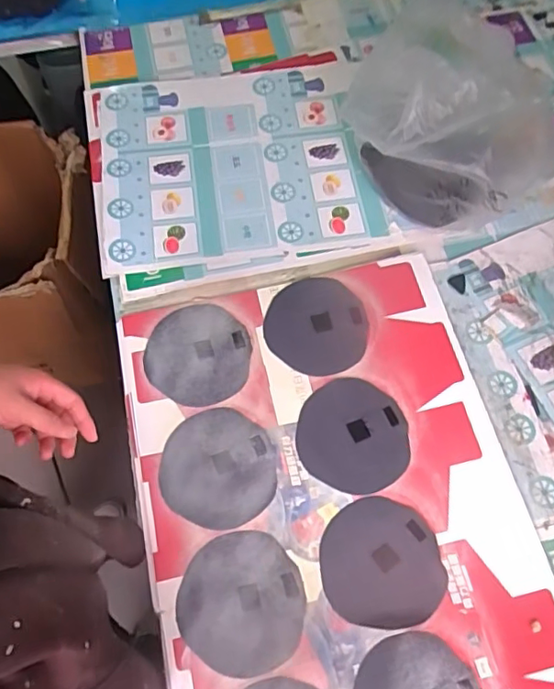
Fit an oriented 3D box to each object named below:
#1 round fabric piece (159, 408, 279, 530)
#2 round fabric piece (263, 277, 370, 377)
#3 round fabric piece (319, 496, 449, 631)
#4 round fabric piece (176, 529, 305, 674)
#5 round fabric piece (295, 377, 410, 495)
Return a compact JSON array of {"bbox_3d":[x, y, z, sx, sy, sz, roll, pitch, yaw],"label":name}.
[{"bbox_3d":[-0.076,0.157,0.702,0.143,0.009,0.145,1,65,-2],"label":"round fabric piece"},{"bbox_3d":[0.057,-0.031,0.775,0.139,0.009,0.150,1,65,-2],"label":"round fabric piece"},{"bbox_3d":[0.125,0.257,0.650,0.140,0.010,0.140,-5,65,-5],"label":"round fabric piece"},{"bbox_3d":[-0.042,0.299,0.639,0.141,0.004,0.145,-10,66,-7],"label":"round fabric piece"},{"bbox_3d":[0.101,0.118,0.719,0.141,0.008,0.144,1,65,-2],"label":"round fabric piece"}]

